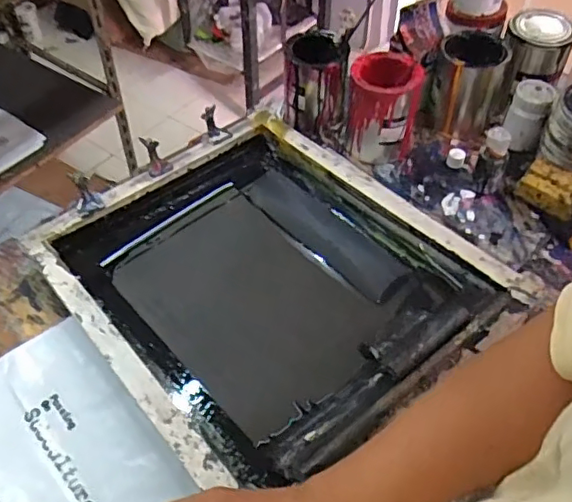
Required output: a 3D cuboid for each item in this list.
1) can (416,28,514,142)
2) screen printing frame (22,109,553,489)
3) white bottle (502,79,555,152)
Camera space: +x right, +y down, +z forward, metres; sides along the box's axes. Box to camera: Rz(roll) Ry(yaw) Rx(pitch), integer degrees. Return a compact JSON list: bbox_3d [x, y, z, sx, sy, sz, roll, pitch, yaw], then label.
[{"bbox_3d":[0.304,-0.269,0.969,0.121,0.152,0.119,0,51,1],"label":"can"},{"bbox_3d":[-0.026,0.014,0.782,0.473,0.093,0.545,-35,53,-21],"label":"screen printing frame"},{"bbox_3d":[0.401,-0.227,0.957,0.062,0.094,0.071,21,54,16],"label":"white bottle"}]

